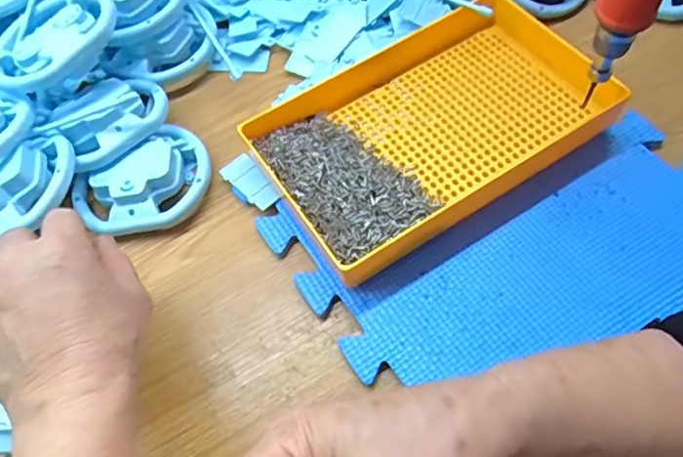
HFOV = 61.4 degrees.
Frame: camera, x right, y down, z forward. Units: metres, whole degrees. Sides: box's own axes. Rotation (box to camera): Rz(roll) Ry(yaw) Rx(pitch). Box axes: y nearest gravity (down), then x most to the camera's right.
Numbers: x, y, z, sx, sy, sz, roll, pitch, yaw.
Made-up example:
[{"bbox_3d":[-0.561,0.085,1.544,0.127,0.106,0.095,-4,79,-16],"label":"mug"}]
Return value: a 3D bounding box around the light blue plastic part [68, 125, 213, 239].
[{"bbox_3d":[-0.143,-0.033,0.426,0.099,0.028,0.073,-38,65,-16],"label":"light blue plastic part"}]

